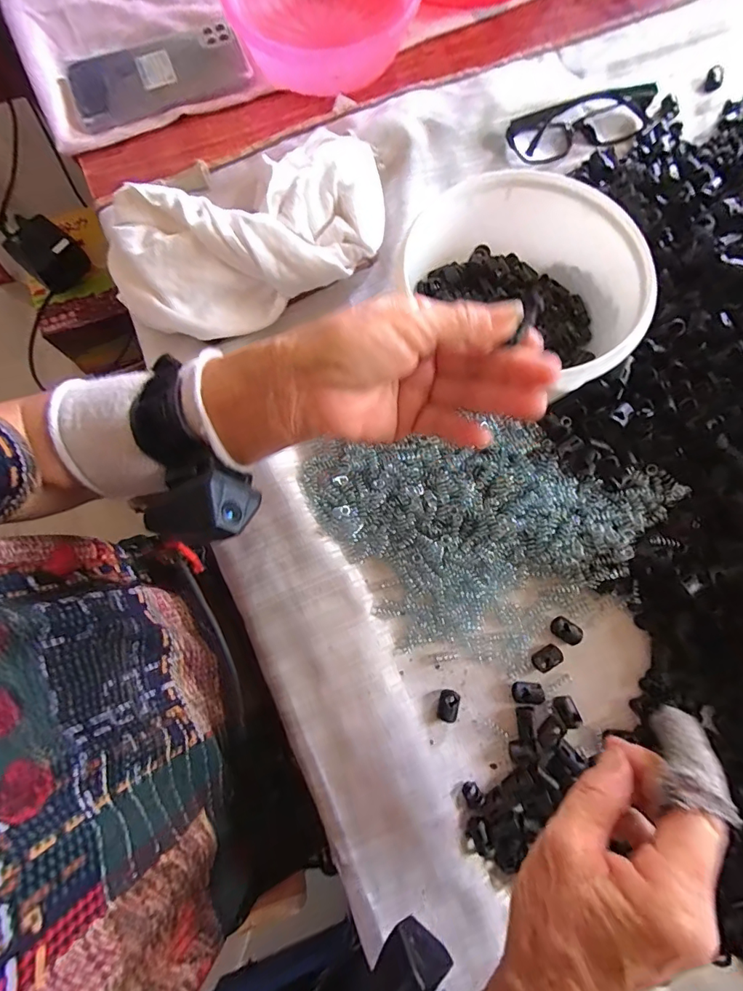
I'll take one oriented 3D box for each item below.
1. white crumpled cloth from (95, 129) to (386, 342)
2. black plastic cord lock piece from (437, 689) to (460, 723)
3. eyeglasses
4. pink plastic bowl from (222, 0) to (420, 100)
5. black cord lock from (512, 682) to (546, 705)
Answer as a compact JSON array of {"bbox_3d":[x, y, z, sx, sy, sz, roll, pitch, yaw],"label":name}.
[{"bbox_3d":[-0.089,-0.191,0.338,0.212,0.052,0.114,-12,77,-3],"label":"white crumpled cloth"},{"bbox_3d":[0.053,0.145,0.307,0.014,0.006,0.020,11,77,2],"label":"black plastic cord lock piece"},{"bbox_3d":[0.192,-0.330,0.391,0.145,0.023,0.042,-19,78,-4],"label":"eyeglasses"},{"bbox_3d":[-0.044,-0.460,0.423,0.164,0.074,0.183,-22,78,-5],"label":"pink plastic bowl"},{"bbox_3d":[0.109,0.136,0.308,0.021,0.007,0.014,3,77,1],"label":"black cord lock"}]

